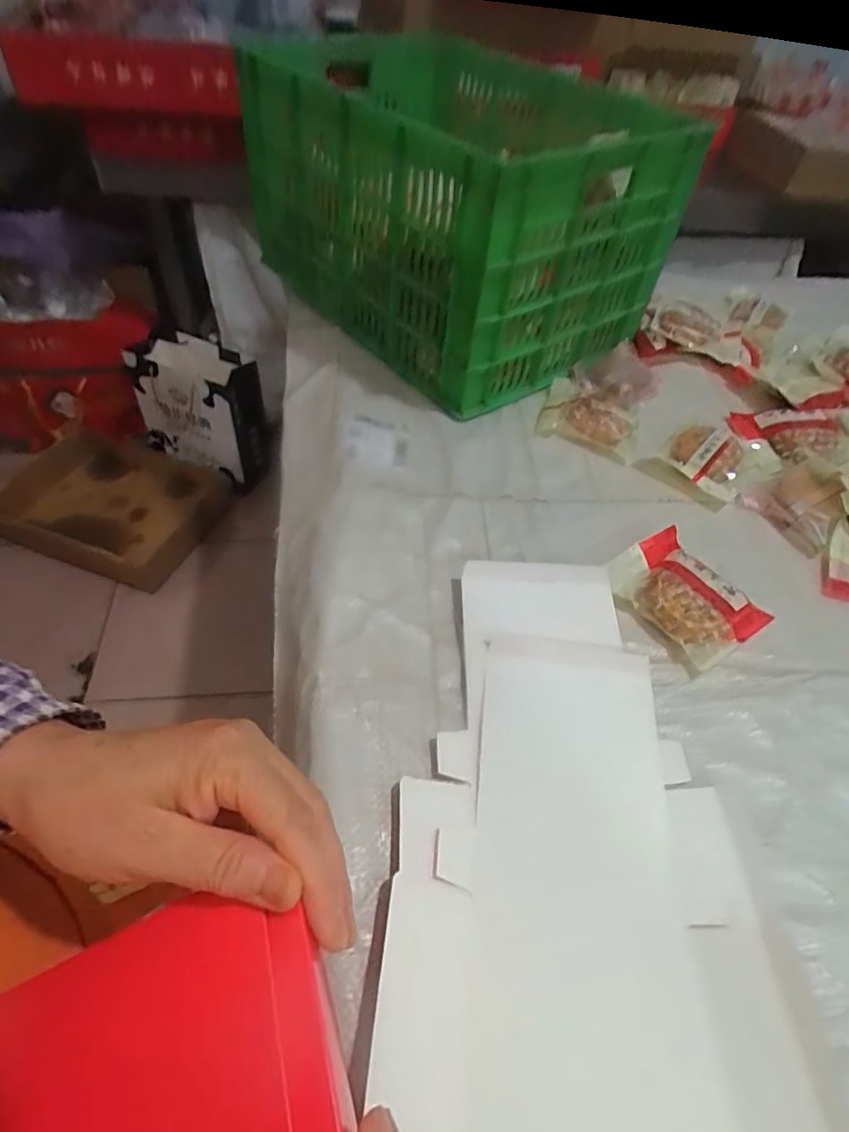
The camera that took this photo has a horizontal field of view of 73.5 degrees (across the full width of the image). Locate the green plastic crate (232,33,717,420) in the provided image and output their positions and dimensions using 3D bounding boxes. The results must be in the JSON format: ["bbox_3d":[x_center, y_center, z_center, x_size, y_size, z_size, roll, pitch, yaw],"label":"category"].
[{"bbox_3d":[0.012,-0.429,0.717,0.302,0.268,0.476,-31,59,-27],"label":"green plastic crate"}]

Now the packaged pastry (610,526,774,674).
[{"bbox_3d":[0.221,0.023,0.484,0.094,0.023,0.115,-27,57,-24],"label":"packaged pastry"}]

